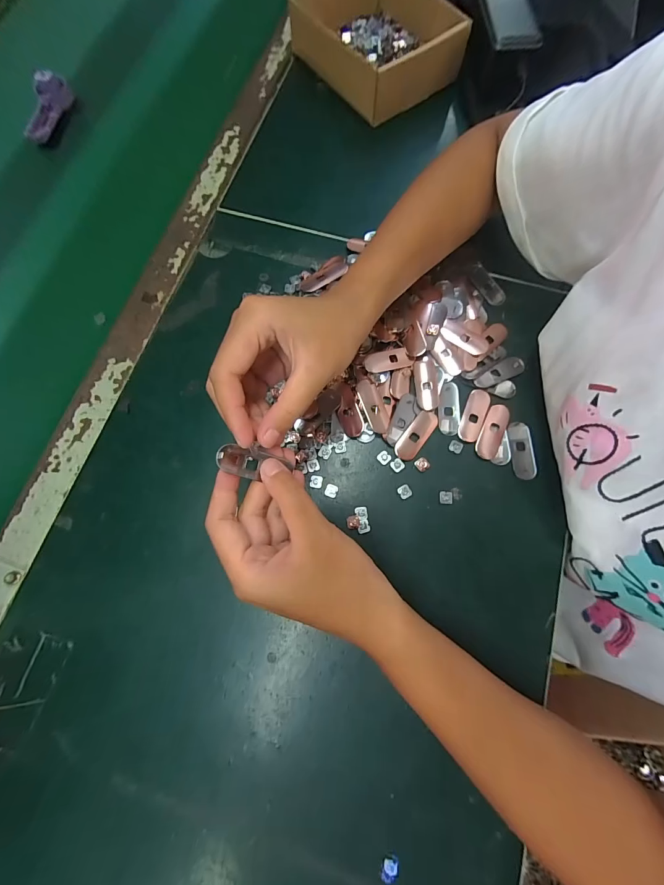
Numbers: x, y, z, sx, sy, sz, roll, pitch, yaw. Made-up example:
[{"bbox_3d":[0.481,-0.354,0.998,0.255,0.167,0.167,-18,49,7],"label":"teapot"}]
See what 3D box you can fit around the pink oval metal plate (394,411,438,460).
[{"bbox_3d":[0.072,-0.007,0.307,0.018,0.004,0.050,38,79,11],"label":"pink oval metal plate"}]

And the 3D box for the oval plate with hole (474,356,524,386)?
[{"bbox_3d":[0.151,-0.064,0.323,0.049,0.004,0.018,-25,75,-5],"label":"oval plate with hole"}]

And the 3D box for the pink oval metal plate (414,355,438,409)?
[{"bbox_3d":[0.084,-0.054,0.319,0.021,0.005,0.052,-2,74,1],"label":"pink oval metal plate"}]

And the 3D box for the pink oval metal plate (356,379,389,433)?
[{"bbox_3d":[0.035,-0.031,0.316,0.016,0.004,0.049,-21,79,-4],"label":"pink oval metal plate"}]

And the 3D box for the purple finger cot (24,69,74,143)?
[{"bbox_3d":[-0.342,-0.398,0.429,0.034,0.022,0.081,16,88,6],"label":"purple finger cot"}]

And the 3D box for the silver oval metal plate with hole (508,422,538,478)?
[{"bbox_3d":[0.161,0.006,0.304,0.017,0.004,0.049,-8,72,19],"label":"silver oval metal plate with hole"}]

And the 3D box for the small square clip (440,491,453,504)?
[{"bbox_3d":[0.094,0.045,0.294,0.010,0.004,0.010,2,74,3],"label":"small square clip"}]

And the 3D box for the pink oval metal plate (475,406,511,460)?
[{"bbox_3d":[0.138,-0.010,0.308,0.017,0.004,0.050,25,76,8],"label":"pink oval metal plate"}]

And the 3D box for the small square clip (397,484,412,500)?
[{"bbox_3d":[0.060,0.040,0.295,0.010,0.004,0.010,-31,75,-7],"label":"small square clip"}]

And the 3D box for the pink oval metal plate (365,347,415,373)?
[{"bbox_3d":[0.051,-0.075,0.325,0.044,0.004,0.019,-15,89,-6],"label":"pink oval metal plate"}]

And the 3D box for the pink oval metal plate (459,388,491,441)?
[{"bbox_3d":[0.124,-0.025,0.312,0.018,0.004,0.050,22,76,8],"label":"pink oval metal plate"}]

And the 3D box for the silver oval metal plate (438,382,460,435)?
[{"bbox_3d":[0.103,-0.030,0.316,0.020,0.004,0.047,0,74,2],"label":"silver oval metal plate"}]

